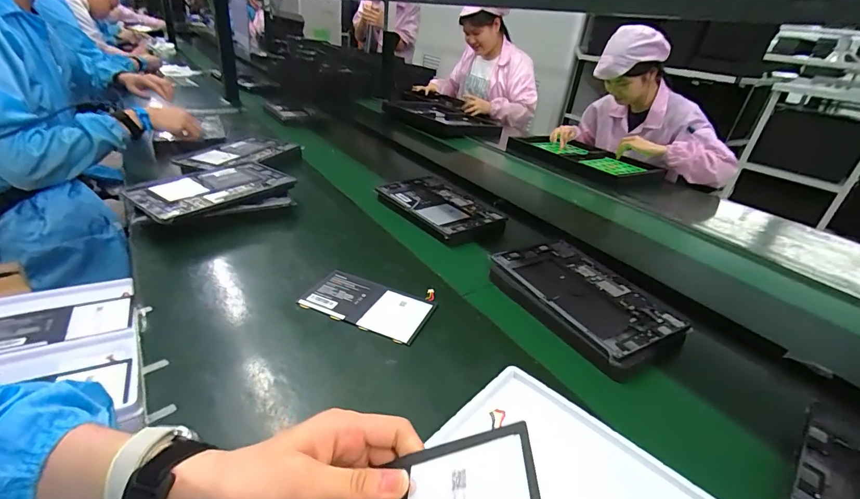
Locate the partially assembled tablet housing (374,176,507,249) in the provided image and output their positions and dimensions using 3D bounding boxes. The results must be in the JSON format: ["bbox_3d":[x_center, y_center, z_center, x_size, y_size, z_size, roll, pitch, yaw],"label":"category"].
[{"bbox_3d":[0.029,-0.087,0.836,0.176,0.034,0.270,-19,37,-37],"label":"partially assembled tablet housing"}]

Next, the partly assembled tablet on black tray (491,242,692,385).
[{"bbox_3d":[0.228,0.070,0.596,0.177,0.028,0.260,-14,35,-30],"label":"partly assembled tablet on black tray"}]

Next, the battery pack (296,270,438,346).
[{"bbox_3d":[-0.082,0.070,0.548,0.170,0.006,0.099,17,34,18],"label":"battery pack"}]

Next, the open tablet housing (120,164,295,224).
[{"bbox_3d":[-0.401,-0.115,0.742,0.164,0.021,0.243,26,35,29],"label":"open tablet housing"}]

